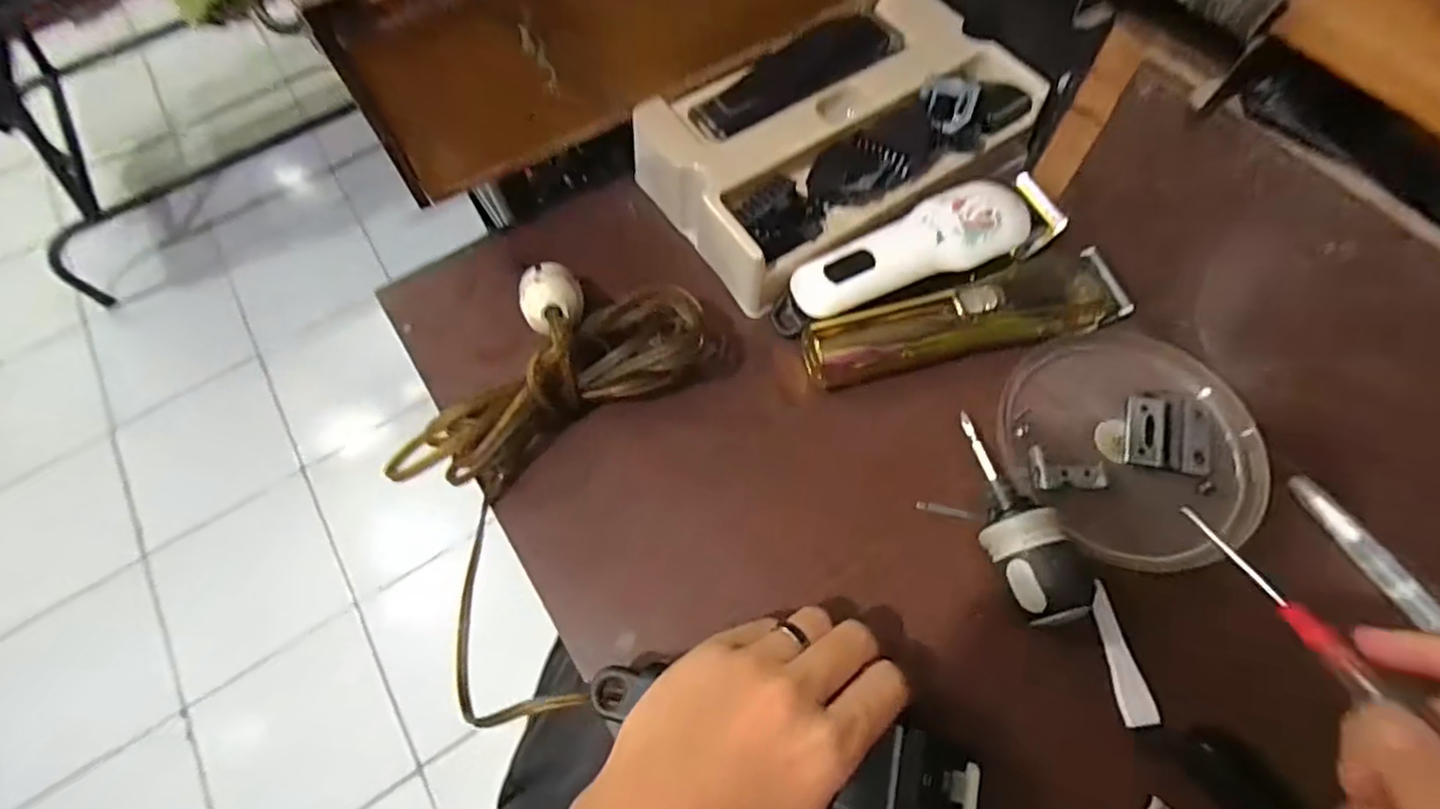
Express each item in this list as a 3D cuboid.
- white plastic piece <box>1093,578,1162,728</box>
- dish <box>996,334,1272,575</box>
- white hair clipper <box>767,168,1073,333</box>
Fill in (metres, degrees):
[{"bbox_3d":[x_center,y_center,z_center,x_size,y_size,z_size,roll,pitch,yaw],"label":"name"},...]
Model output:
[{"bbox_3d":[0.190,0.120,0.304,0.015,0.004,0.063,-16,62,9],"label":"white plastic piece"},{"bbox_3d":[0.221,0.022,0.343,0.130,0.014,0.126,-1,66,3],"label":"dish"},{"bbox_3d":[0.121,-0.088,0.374,0.182,0.038,0.047,-26,67,-9],"label":"white hair clipper"}]

